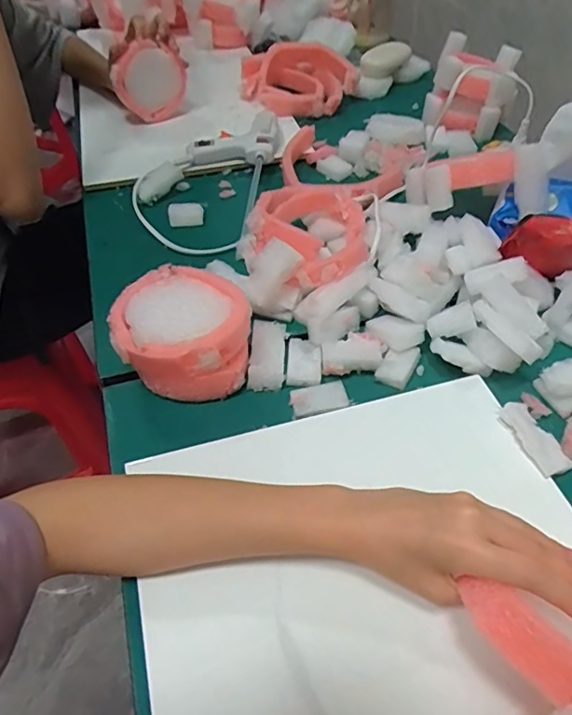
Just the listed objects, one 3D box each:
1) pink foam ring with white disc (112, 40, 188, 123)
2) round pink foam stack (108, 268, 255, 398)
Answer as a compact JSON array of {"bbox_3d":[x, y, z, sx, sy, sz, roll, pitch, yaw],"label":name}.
[{"bbox_3d":[-0.187,-0.387,0.739,0.091,0.106,0.035,-28,63,-7],"label":"pink foam ring with white disc"},{"bbox_3d":[-0.083,-0.023,0.456,0.105,0.061,0.100,0,48,0],"label":"round pink foam stack"}]

